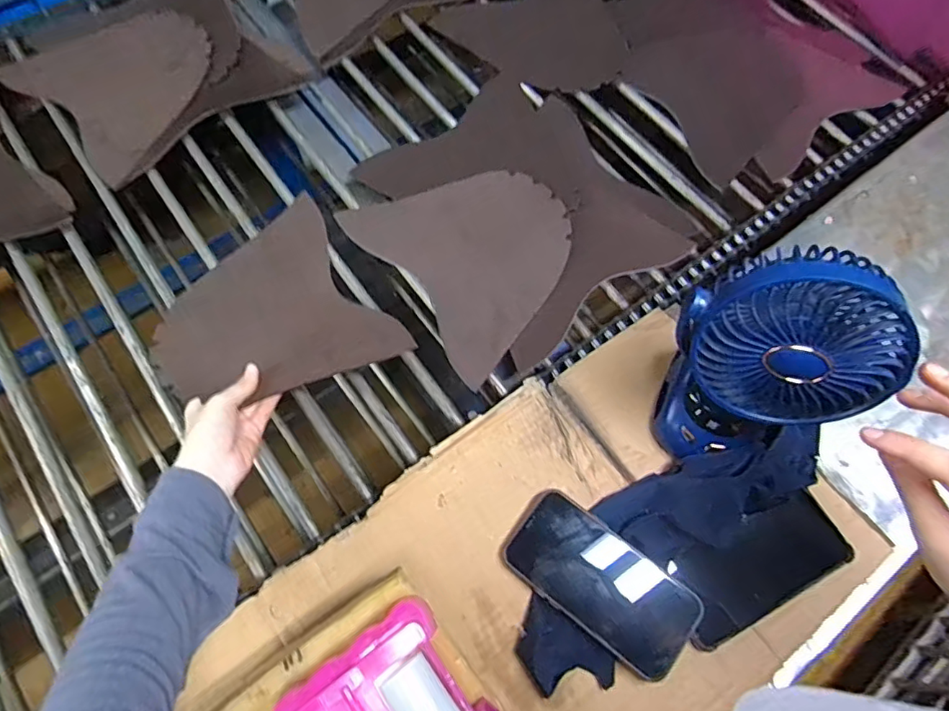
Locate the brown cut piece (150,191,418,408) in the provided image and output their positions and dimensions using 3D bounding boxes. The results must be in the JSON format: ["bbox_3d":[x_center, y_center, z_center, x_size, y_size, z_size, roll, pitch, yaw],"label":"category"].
[{"bbox_3d":[-0.217,-0.041,0.573,0.212,0.044,0.228,-32,74,-13],"label":"brown cut piece"}]

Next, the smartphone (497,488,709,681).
[{"bbox_3d":[0.109,0.196,0.478,0.168,0.011,0.080,37,77,12],"label":"smartphone"}]

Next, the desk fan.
[{"bbox_3d":[0.230,0.011,0.448,0.129,0.222,0.108,-11,69,-6],"label":"desk fan"}]

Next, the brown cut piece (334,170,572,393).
[{"bbox_3d":[0.008,-0.121,0.628,0.214,0.011,0.238,-35,75,-14],"label":"brown cut piece"}]

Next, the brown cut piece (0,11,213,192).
[{"bbox_3d":[-0.444,-0.357,0.707,0.252,0.017,0.218,42,73,12],"label":"brown cut piece"}]

